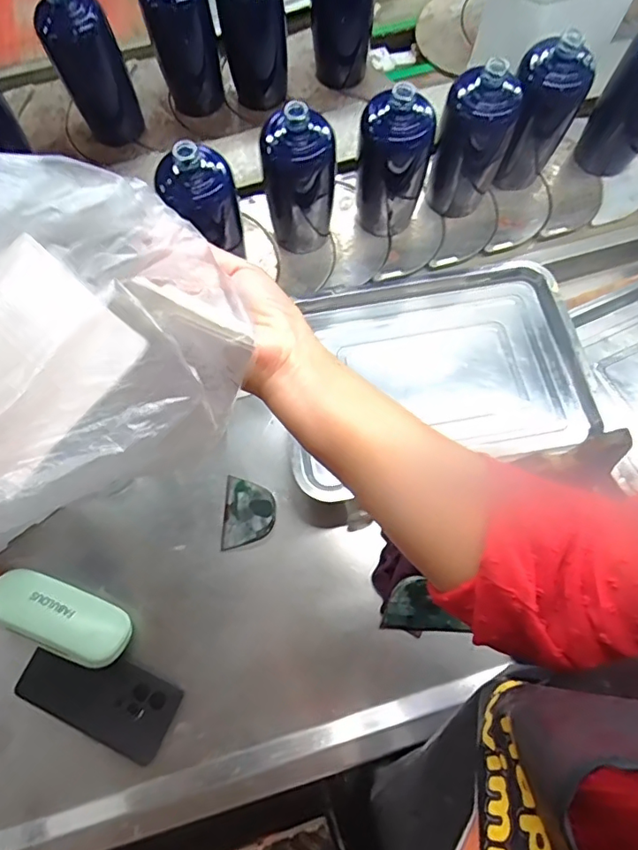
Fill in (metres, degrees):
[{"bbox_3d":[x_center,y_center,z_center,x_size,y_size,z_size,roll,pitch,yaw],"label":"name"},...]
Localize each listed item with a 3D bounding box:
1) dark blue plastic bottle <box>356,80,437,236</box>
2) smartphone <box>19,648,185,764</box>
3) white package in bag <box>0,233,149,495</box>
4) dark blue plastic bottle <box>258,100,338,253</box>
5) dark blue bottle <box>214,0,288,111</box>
[{"bbox_3d":[0.089,-0.316,0.640,0.082,0.175,0.076,0,76,-1],"label":"dark blue plastic bottle"},{"bbox_3d":[-0.229,0.279,0.559,0.161,0.012,0.081,25,84,8],"label":"smartphone"},{"bbox_3d":[-0.132,-0.025,0.236,0.092,0.006,0.069,-51,126,-12],"label":"white package in bag"},{"bbox_3d":[-0.023,-0.289,0.634,0.078,0.186,0.066,-6,76,-2],"label":"dark blue plastic bottle"},{"bbox_3d":[-0.090,-0.527,0.712,0.075,0.175,0.066,-21,77,-6],"label":"dark blue bottle"}]

